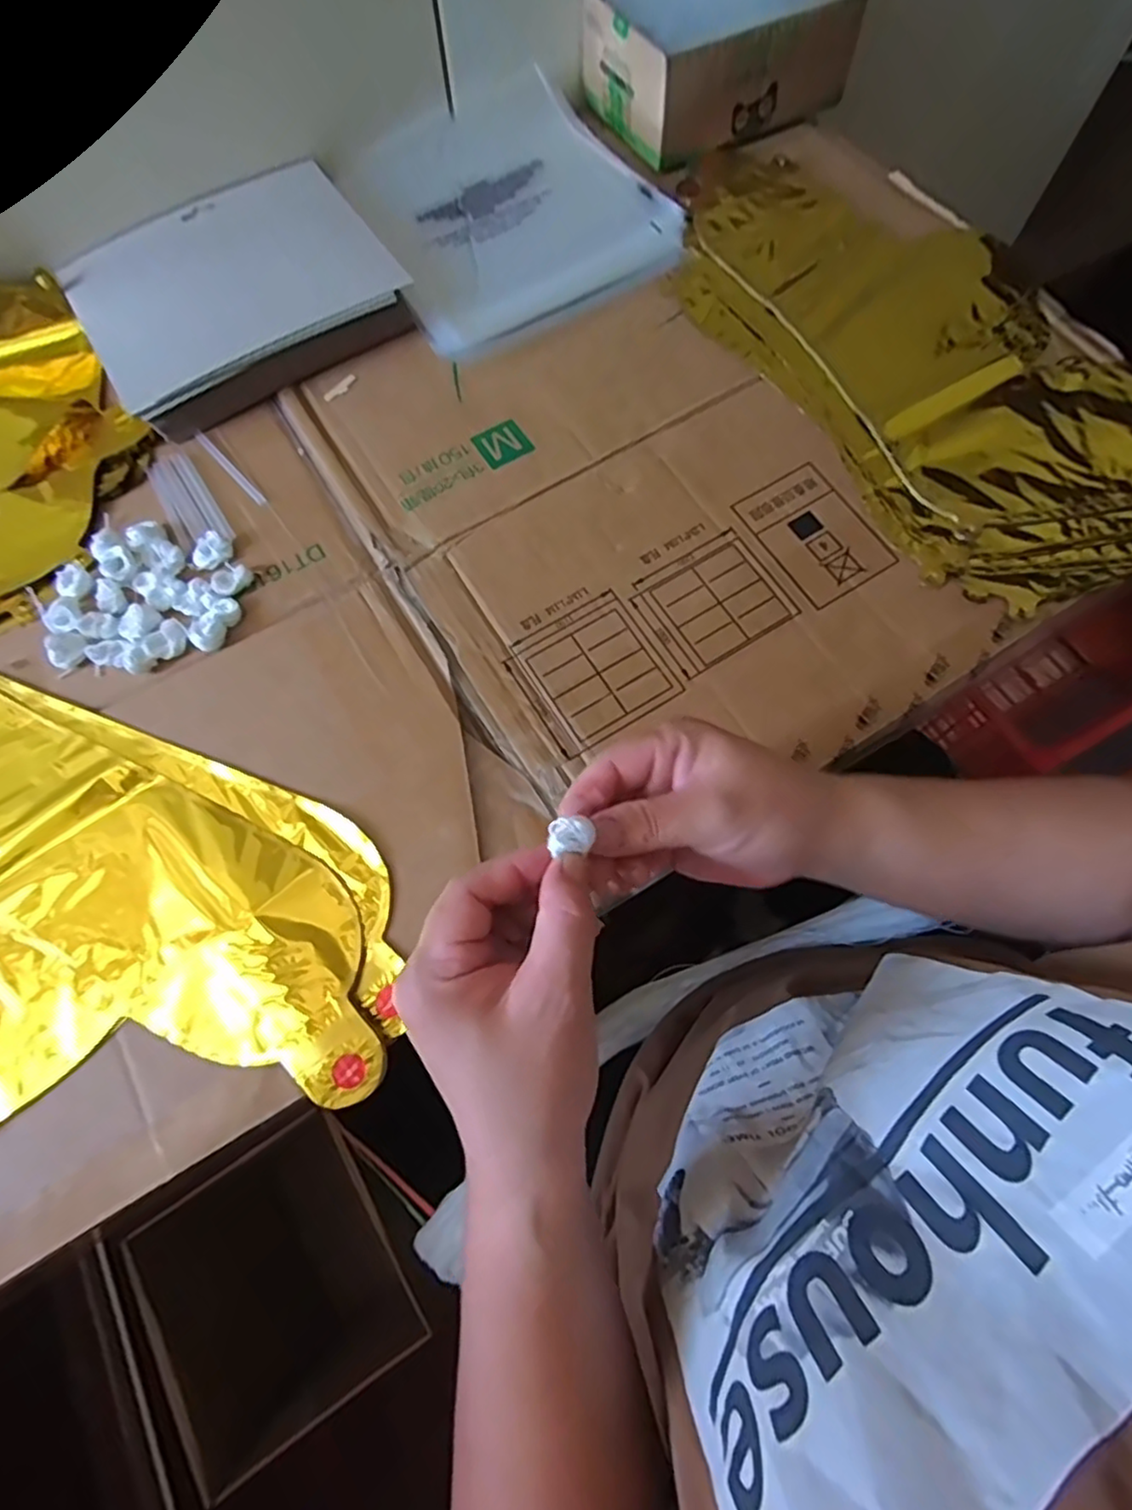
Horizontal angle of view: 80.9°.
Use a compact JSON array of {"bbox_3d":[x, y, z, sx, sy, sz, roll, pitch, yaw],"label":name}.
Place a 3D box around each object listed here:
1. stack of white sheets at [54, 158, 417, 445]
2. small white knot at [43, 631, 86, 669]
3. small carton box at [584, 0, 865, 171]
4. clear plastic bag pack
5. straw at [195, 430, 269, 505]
[{"bbox_3d":[-0.234,-0.331,0.472,0.202,0.029,0.169,-31,74,-9],"label":"stack of white sheets"},{"bbox_3d":[-0.295,-0.063,0.395,0.020,0.010,0.020,-20,72,-6],"label":"small white knot"},{"bbox_3d":[0.124,-0.566,0.530,0.186,0.071,0.139,-25,73,-7],"label":"small carton box"},{"bbox_3d":[-0.048,-0.426,0.512,0.212,0.022,0.222,-30,73,-9],"label":"clear plastic bag pack"},{"bbox_3d":[-0.226,-0.194,0.447,0.007,0.004,0.078,-42,76,-12],"label":"straw"}]

